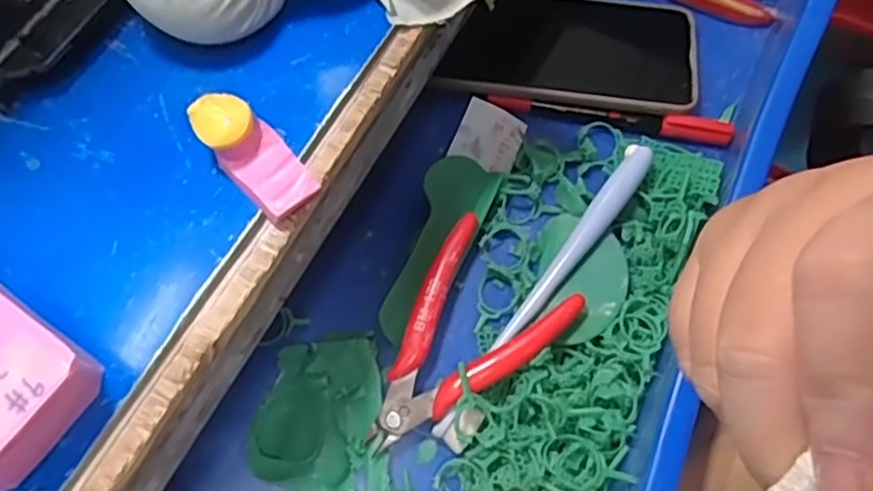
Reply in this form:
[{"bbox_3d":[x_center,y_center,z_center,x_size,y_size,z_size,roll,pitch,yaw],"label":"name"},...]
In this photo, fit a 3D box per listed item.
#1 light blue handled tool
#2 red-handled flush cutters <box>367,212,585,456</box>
[{"bbox_3d":[0.058,0.022,0.351,0.017,0.021,0.181,33,73,15],"label":"light blue handled tool"},{"bbox_3d":[0.006,0.049,0.343,0.073,0.019,0.115,41,75,17],"label":"red-handled flush cutters"}]

